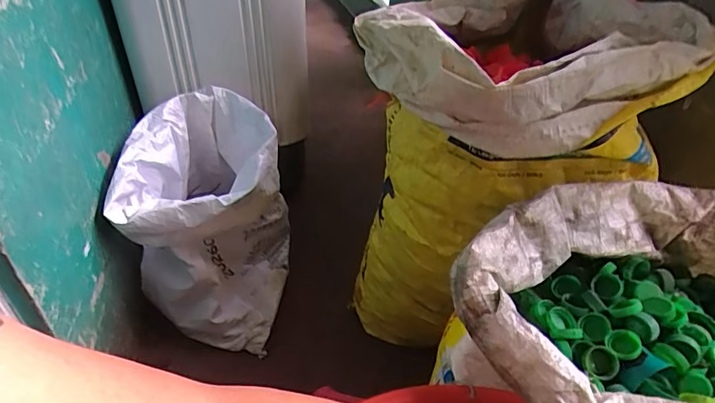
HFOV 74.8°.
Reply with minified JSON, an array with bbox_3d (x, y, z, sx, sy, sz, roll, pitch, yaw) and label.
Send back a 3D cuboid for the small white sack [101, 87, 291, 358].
[{"bbox_3d":[-0.272,0.028,0.885,0.236,0.356,0.295,8,36,12],"label":"small white sack"}]

